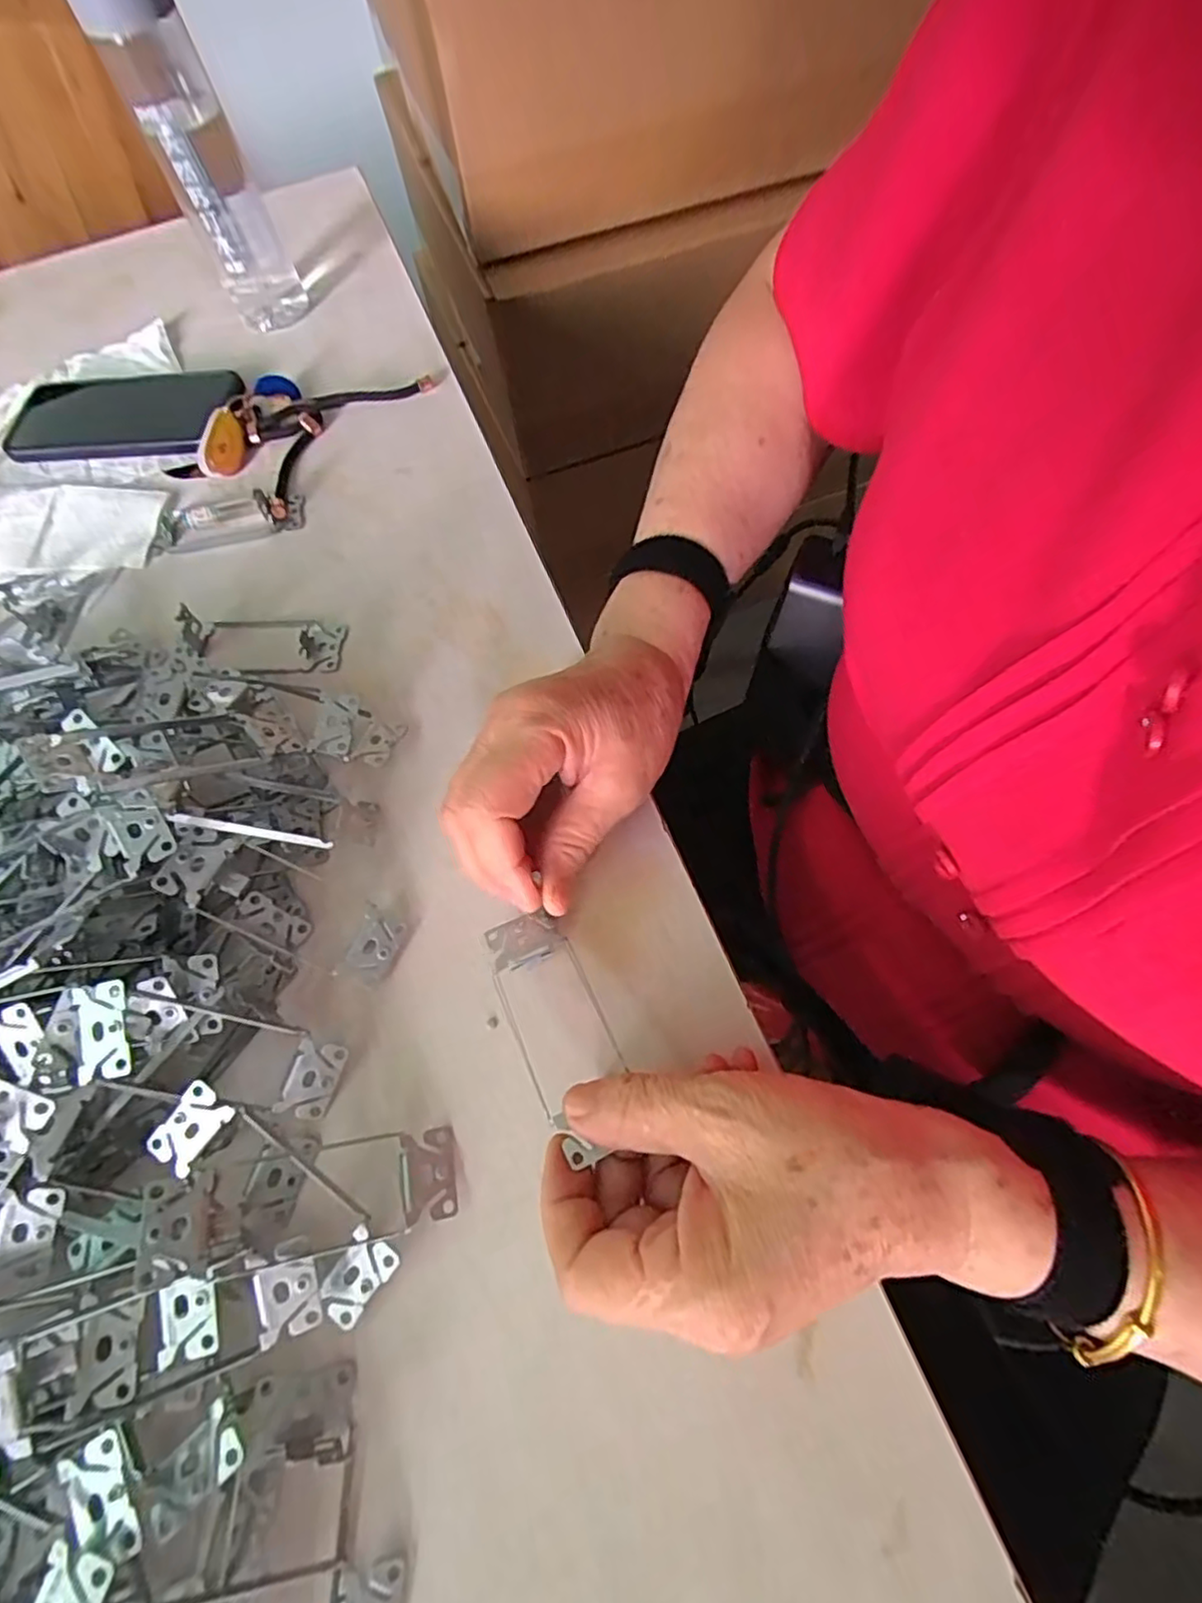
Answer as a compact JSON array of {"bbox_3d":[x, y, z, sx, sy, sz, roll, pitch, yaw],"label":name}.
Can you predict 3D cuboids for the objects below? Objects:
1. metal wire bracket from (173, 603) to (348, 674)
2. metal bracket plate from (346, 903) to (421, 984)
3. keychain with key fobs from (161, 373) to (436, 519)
[{"bbox_3d":[-0.200,-0.094,0.382,0.090,0.024,0.045,2,65,5],"label":"metal wire bracket"},{"bbox_3d":[-0.104,0.067,0.307,0.024,0.007,0.032,23,68,0],"label":"metal bracket plate"},{"bbox_3d":[-0.216,-0.273,0.465,0.114,0.022,0.154,31,71,16],"label":"keychain with key fobs"}]

